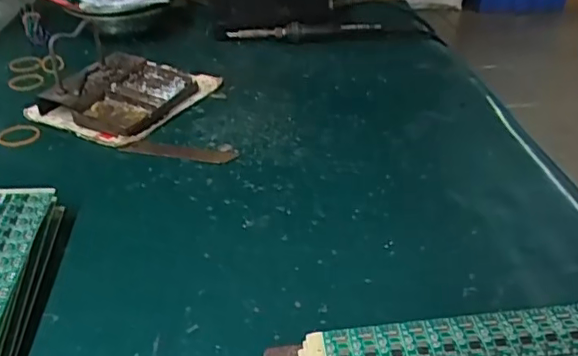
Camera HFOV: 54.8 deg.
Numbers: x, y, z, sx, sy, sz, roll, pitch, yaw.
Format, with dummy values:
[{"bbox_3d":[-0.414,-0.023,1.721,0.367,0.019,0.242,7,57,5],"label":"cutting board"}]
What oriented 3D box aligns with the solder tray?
[{"bbox_3d":[-0.151,-0.084,0.532,0.111,0.029,0.143,19,38,25],"label":"solder tray"}]

